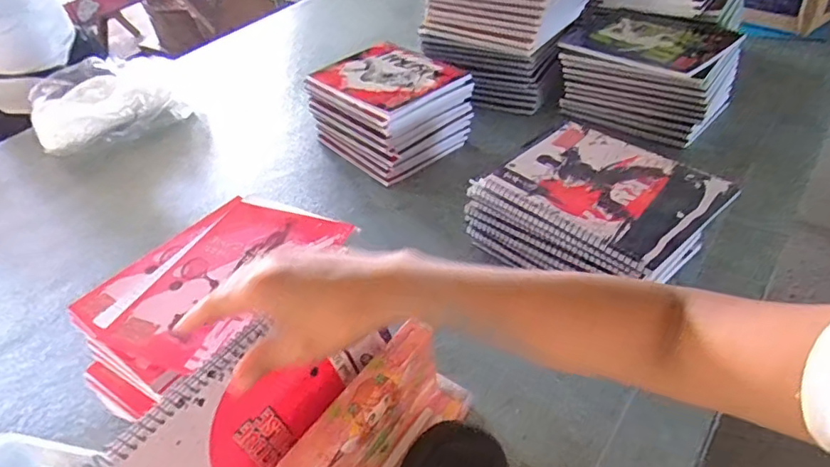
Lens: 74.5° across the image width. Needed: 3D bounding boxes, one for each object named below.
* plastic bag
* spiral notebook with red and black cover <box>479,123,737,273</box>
[{"bbox_3d":[-0.608,-0.256,1.052,0.255,0.068,0.298,-35,48,-28],"label":"plastic bag"},{"bbox_3d":[0.190,-0.049,0.547,0.152,0.013,0.193,-34,47,-27],"label":"spiral notebook with red and black cover"}]

